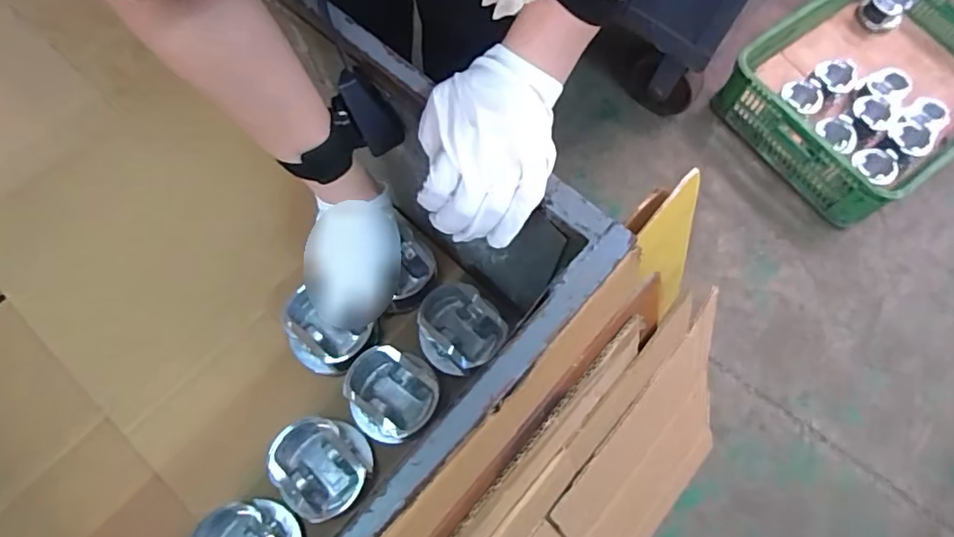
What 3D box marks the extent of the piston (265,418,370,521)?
[{"bbox_3d":[-0.153,0.198,0.550,0.096,0.048,0.089,0,67,-1],"label":"piston"}]

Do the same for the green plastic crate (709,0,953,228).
[{"bbox_3d":[0.910,-0.426,1.261,0.674,0.153,0.435,-35,72,-14],"label":"green plastic crate"}]

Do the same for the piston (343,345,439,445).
[{"bbox_3d":[-0.089,0.130,0.573,0.092,0.056,0.087,1,70,-2],"label":"piston"}]

